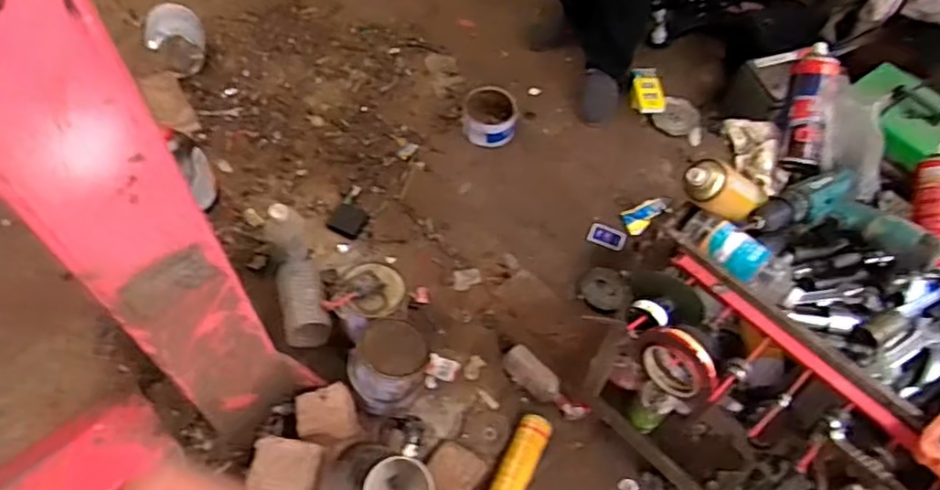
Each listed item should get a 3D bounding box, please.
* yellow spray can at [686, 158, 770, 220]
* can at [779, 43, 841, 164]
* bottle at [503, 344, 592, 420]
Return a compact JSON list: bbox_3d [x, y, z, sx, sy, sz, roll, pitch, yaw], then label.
[{"bbox_3d":[0.343,-0.074,0.930,0.145,0.062,0.066,16,51,-39],"label":"yellow spray can"},{"bbox_3d":[0.488,-0.201,0.981,0.050,0.052,0.181,9,94,4],"label":"can"},{"bbox_3d":[0.166,0.325,1.567,0.068,0.063,0.229,-38,66,-23],"label":"bottle"}]

